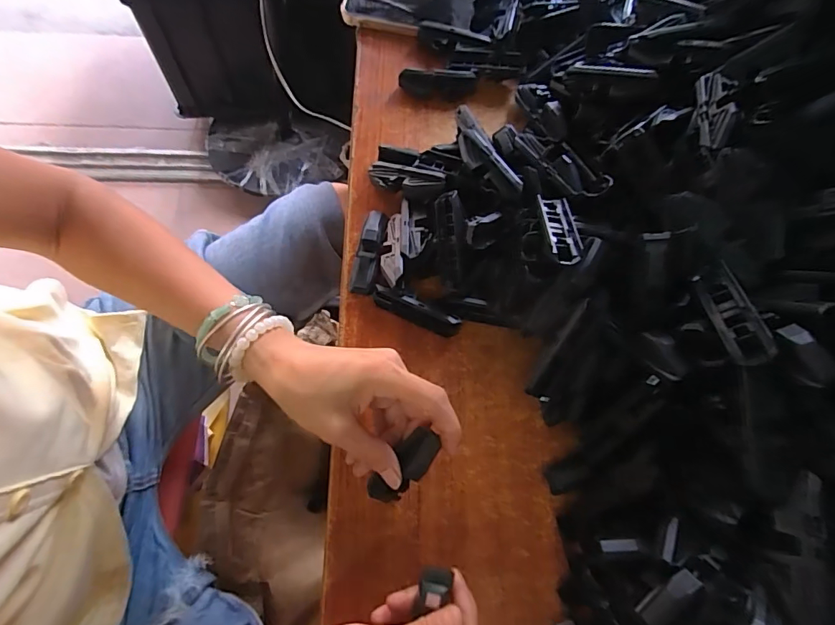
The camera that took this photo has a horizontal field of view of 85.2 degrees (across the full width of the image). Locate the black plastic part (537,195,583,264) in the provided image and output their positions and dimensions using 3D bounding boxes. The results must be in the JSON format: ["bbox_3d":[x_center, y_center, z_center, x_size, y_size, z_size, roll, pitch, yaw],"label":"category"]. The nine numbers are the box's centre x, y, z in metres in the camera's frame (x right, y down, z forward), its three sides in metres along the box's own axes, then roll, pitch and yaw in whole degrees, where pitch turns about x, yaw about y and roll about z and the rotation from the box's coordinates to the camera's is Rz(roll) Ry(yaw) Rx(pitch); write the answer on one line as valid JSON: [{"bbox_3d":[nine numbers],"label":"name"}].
[{"bbox_3d":[0.097,-0.059,0.310,0.022,0.007,0.070,4,47,-1],"label":"black plastic part"}]

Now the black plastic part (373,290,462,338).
[{"bbox_3d":[-0.001,0.000,0.357,0.071,0.023,0.012,22,73,5],"label":"black plastic part"}]

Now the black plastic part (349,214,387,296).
[{"bbox_3d":[-0.039,-0.050,0.373,0.020,0.021,0.073,9,72,1],"label":"black plastic part"}]

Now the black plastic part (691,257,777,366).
[{"bbox_3d":[0.178,-0.002,0.259,0.016,0.016,0.069,1,50,-1],"label":"black plastic part"}]

